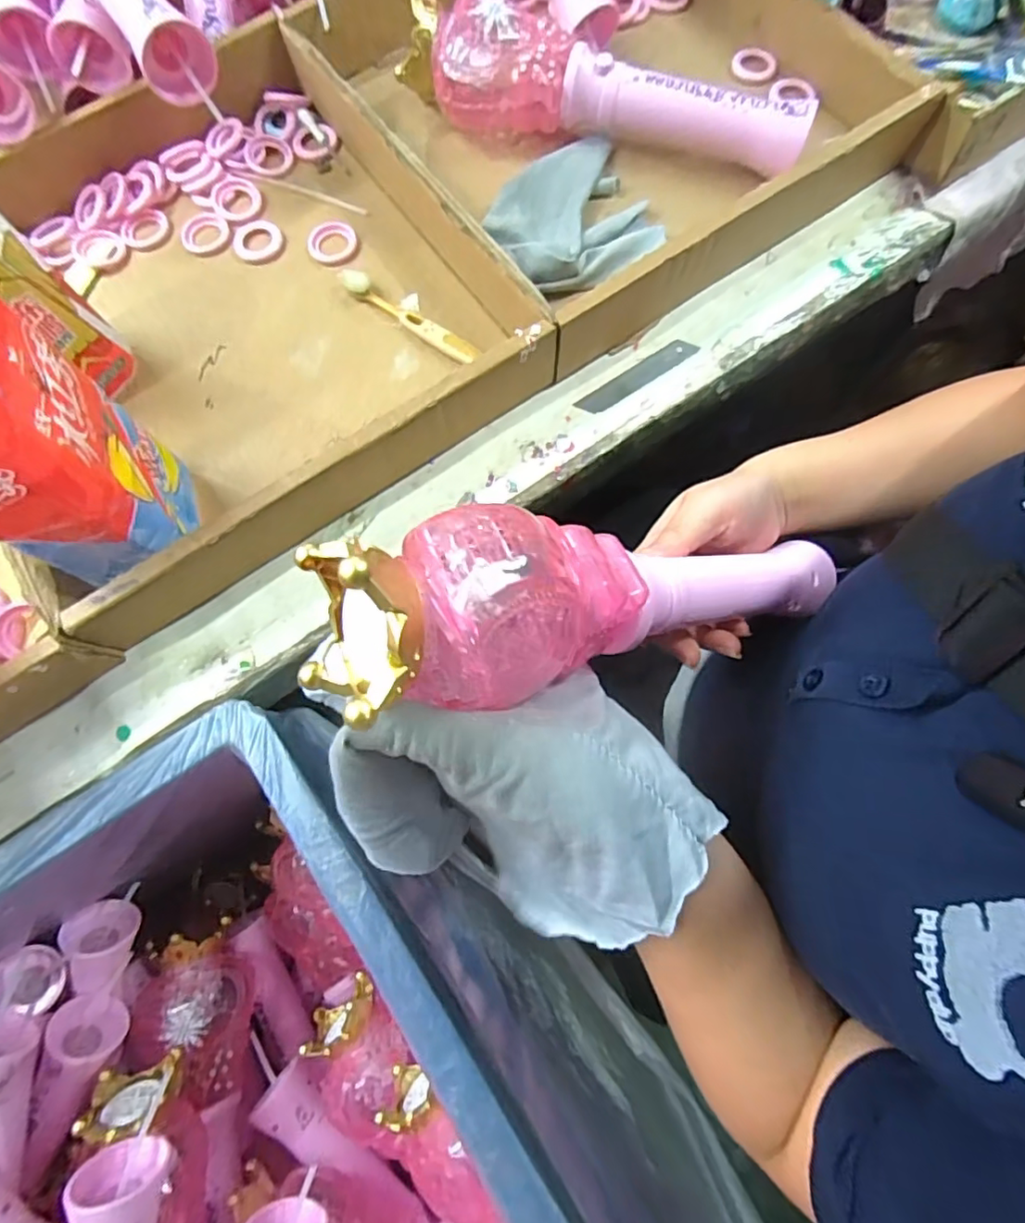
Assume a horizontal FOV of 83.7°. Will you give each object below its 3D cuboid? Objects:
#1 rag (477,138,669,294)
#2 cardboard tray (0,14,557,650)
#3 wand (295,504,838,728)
[{"bbox_3d":[0.046,-0.301,0.435,0.119,0.026,0.116,-30,78,-6],"label":"rag"},{"bbox_3d":[-0.213,-0.225,0.405,0.337,0.058,0.367,-34,78,-7],"label":"cardboard tray"},{"bbox_3d":[0.061,-0.007,0.277,0.306,0.060,0.061,-6,74,-35],"label":"wand"}]

